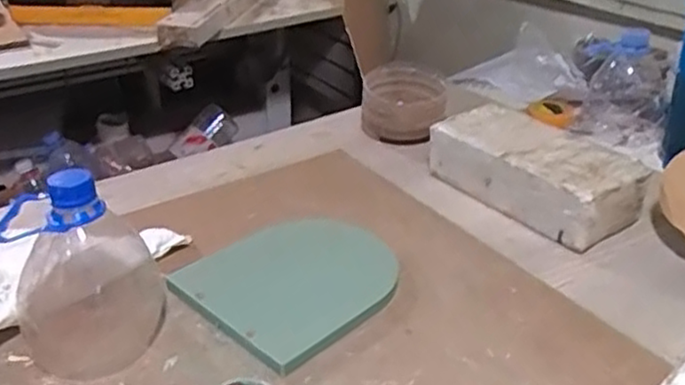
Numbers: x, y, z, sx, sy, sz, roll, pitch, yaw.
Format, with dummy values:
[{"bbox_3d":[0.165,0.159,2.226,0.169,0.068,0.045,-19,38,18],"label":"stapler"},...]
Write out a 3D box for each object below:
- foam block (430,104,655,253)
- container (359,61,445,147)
[{"bbox_3d":[0.190,-0.024,0.712,0.098,0.062,0.205,-22,38,-33],"label":"foam block"},{"bbox_3d":[0.071,-0.106,0.852,0.098,0.070,0.099,4,31,5],"label":"container"}]

